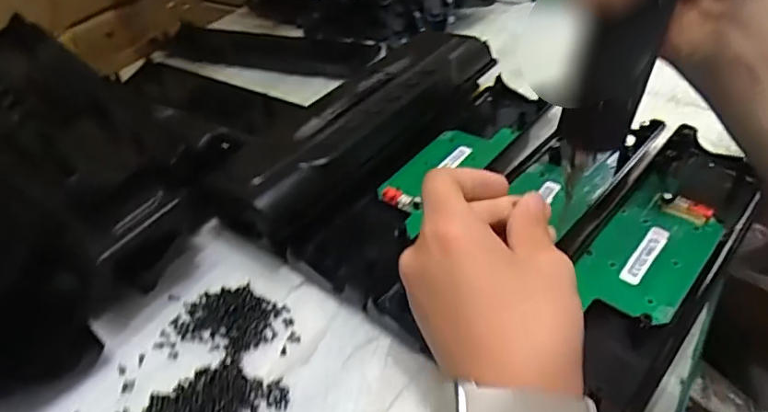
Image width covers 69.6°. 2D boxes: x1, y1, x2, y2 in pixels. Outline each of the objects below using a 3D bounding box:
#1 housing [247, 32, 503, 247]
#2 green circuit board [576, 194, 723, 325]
[{"bbox_3d":[-0.005,-0.058,0.394,0.078,0.043,0.240,22,47,29],"label":"housing"},{"bbox_3d":[0.149,0.025,0.313,0.053,0.012,0.093,29,51,33],"label":"green circuit board"}]

